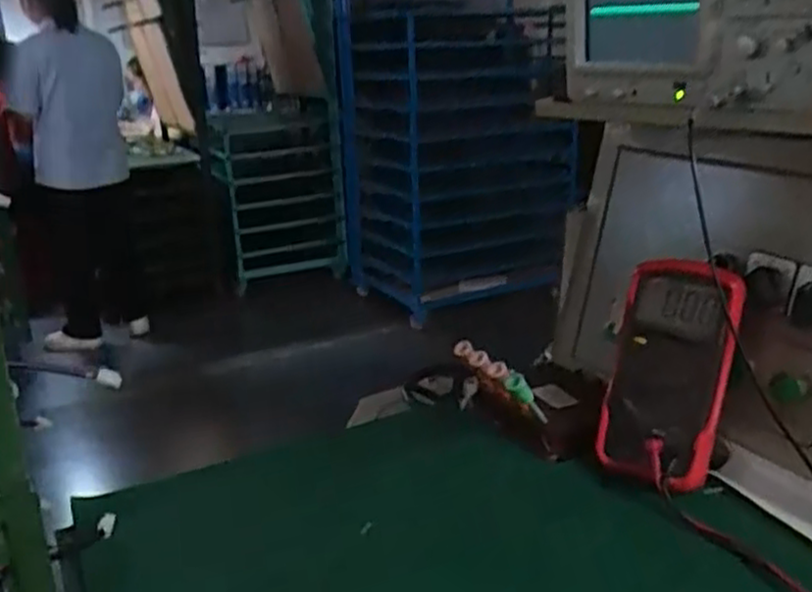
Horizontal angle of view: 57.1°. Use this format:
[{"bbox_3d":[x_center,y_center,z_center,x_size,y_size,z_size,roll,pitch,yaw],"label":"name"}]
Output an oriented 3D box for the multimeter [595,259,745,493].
[{"bbox_3d":[0.237,0.068,0.682,0.104,0.205,0.033,13,-3,39],"label":"multimeter"}]

